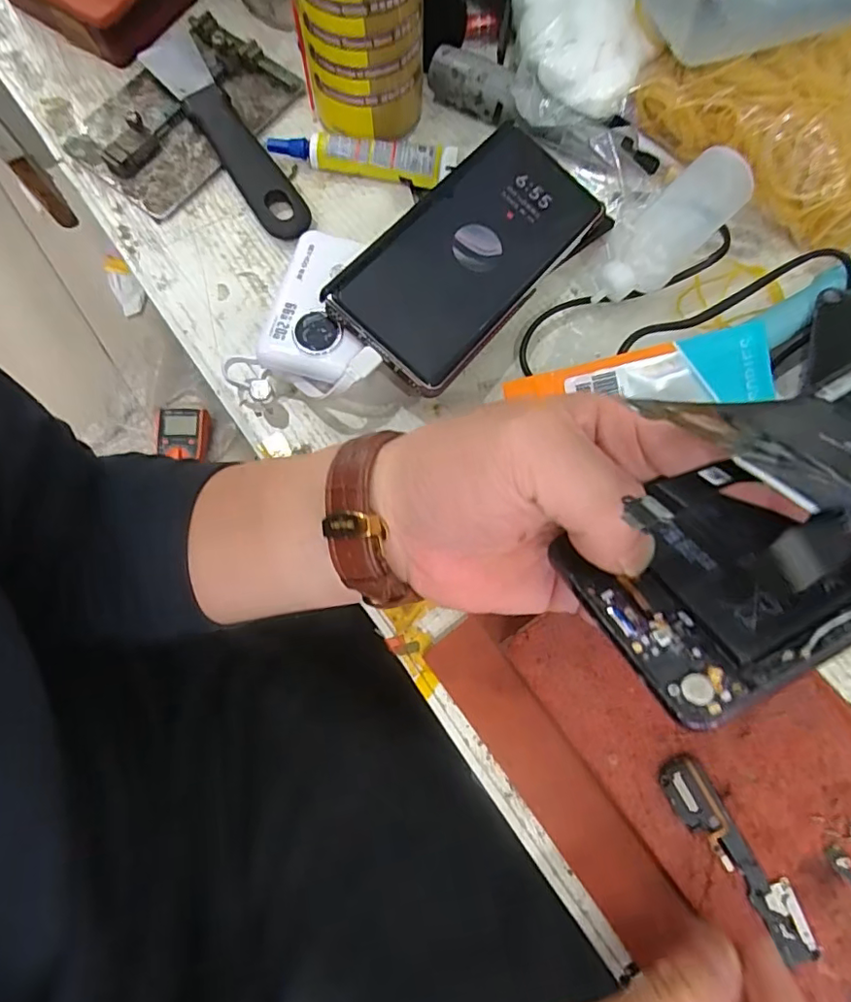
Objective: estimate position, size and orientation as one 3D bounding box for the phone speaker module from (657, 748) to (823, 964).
[{"bbox_3d":[0.123,0.140,0.223,0.019,0.007,0.081,-34,80,-9],"label":"phone speaker module"}]

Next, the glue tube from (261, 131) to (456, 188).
[{"bbox_3d":[-0.038,-0.205,0.333,0.110,0.012,0.020,7,75,1],"label":"glue tube"}]

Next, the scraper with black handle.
[{"bbox_3d":[-0.115,-0.216,0.340,0.032,0.013,0.184,-33,78,-9],"label":"scraper with black handle"}]

